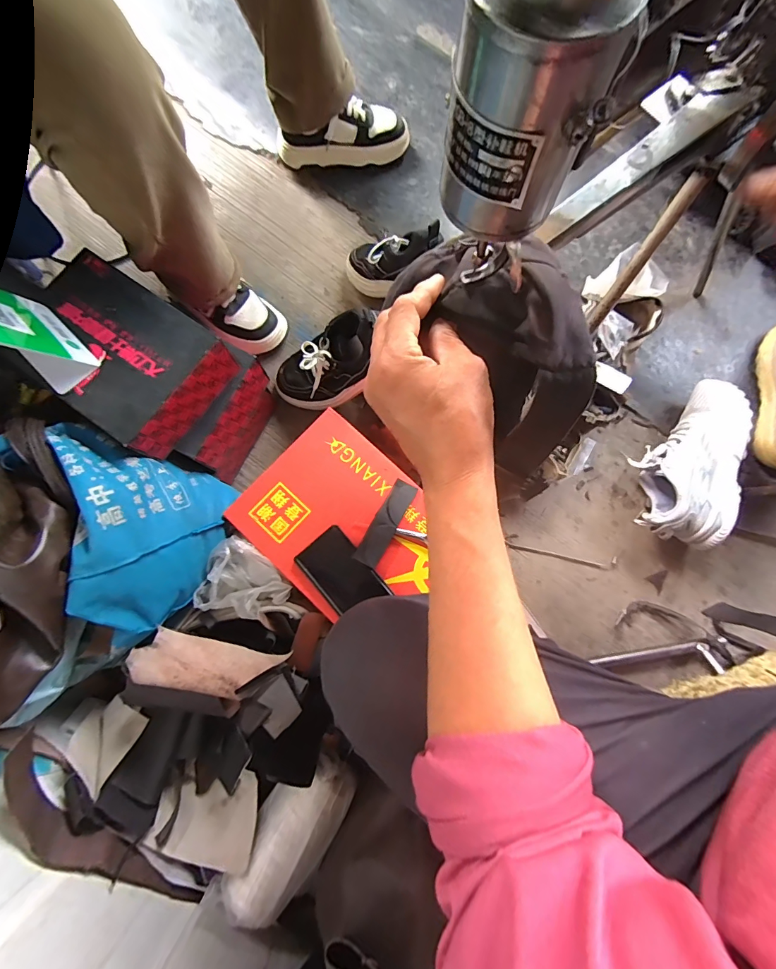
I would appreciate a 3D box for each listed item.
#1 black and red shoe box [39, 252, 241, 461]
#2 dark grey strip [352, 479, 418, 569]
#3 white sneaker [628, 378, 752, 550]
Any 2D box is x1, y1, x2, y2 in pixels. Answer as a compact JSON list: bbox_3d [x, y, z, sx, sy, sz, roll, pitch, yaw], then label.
[{"bbox_3d":[-0.333,-0.161,0.513,0.199,0.080,0.167,33,81,5],"label":"black and red shoe box"},{"bbox_3d":[-0.003,0.054,0.569,0.034,0.010,0.128,29,81,4],"label":"dark grey strip"},{"bbox_3d":[0.492,-0.043,0.671,0.120,0.110,0.277,12,80,1],"label":"white sneaker"}]

